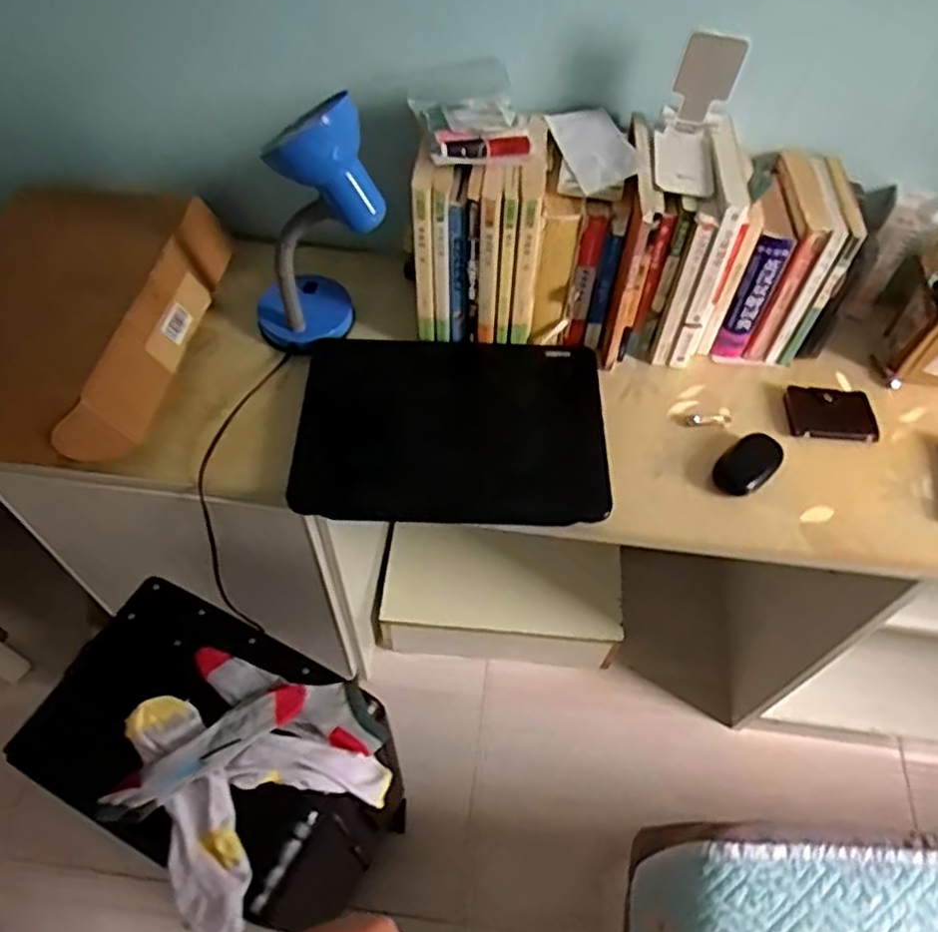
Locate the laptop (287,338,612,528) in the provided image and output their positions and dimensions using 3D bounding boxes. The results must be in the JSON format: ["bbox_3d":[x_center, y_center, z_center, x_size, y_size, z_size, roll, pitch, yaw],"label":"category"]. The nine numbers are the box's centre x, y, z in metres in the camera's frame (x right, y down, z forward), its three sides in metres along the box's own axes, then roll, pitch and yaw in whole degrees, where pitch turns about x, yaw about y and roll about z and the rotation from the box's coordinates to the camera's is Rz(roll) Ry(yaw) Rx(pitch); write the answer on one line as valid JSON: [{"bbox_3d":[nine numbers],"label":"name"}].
[{"bbox_3d":[-0.019,-0.051,0.860,0.349,0.024,0.267,1,55,0],"label":"laptop"}]

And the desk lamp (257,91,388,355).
[{"bbox_3d":[-0.184,-0.264,0.824,0.152,0.303,0.133,-15,58,-12],"label":"desk lamp"}]

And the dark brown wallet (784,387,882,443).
[{"bbox_3d":[0.451,-0.064,0.902,0.105,0.017,0.077,3,55,2],"label":"dark brown wallet"}]

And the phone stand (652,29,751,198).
[{"bbox_3d":[0.237,-0.368,0.757,0.073,0.118,0.105,15,57,7],"label":"phone stand"}]

